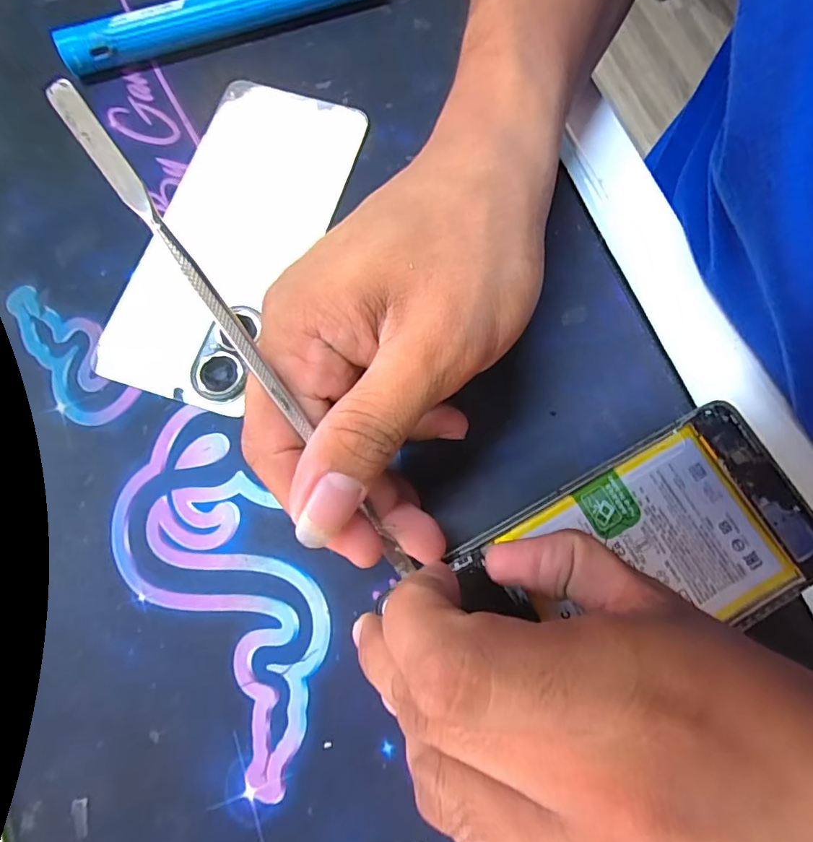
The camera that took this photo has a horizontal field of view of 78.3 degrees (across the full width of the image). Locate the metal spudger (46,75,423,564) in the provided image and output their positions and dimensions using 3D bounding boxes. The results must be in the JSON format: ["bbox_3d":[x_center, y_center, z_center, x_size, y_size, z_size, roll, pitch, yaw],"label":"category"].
[{"bbox_3d":[-0.037,-0.010,0.141,0.006,0.004,0.158,-35,116,-8],"label":"metal spudger"}]

